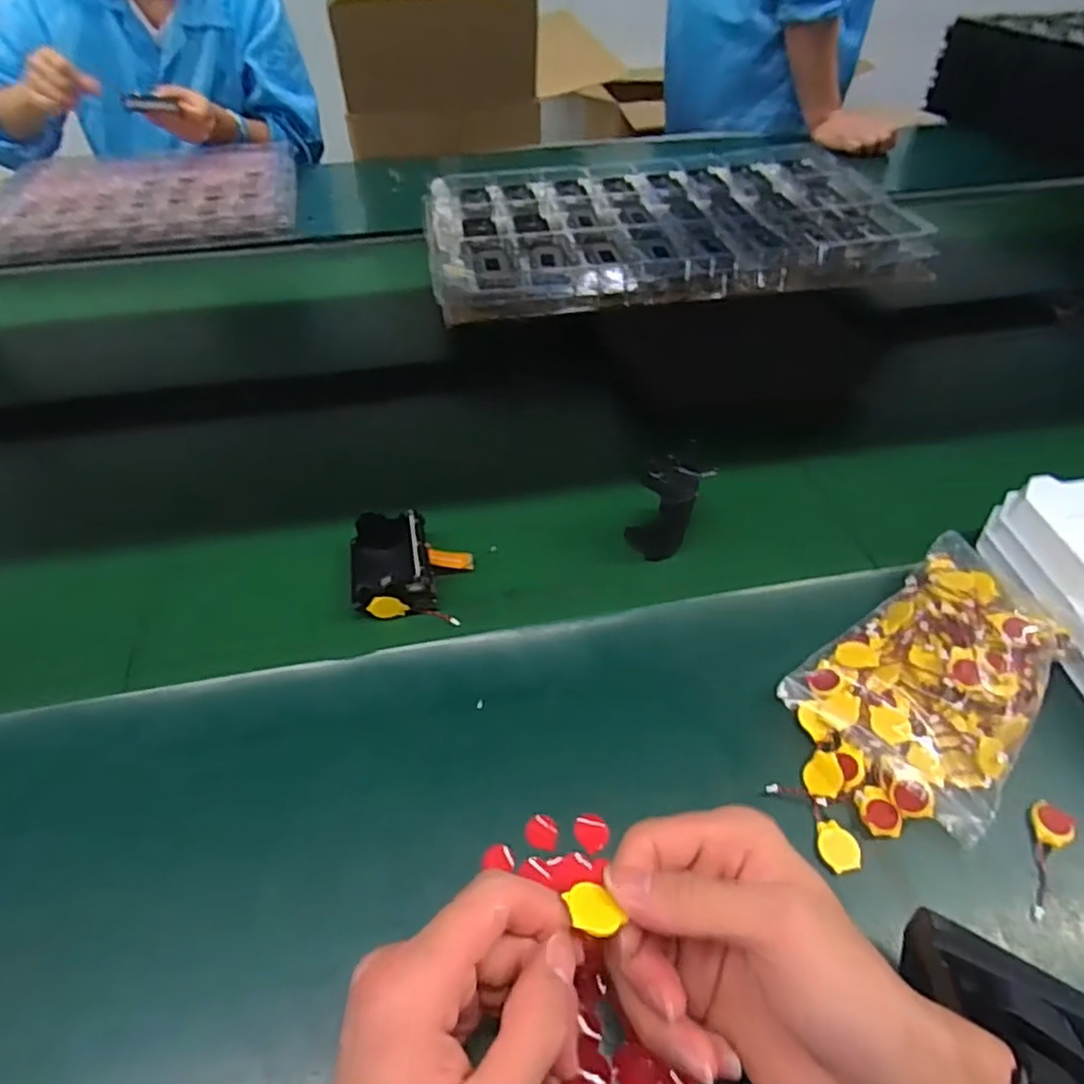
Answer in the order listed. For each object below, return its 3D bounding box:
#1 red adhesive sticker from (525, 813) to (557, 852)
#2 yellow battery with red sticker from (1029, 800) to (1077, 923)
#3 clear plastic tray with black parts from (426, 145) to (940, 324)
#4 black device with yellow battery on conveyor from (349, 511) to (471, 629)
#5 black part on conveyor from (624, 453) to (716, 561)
[{"bbox_3d":[0.000,0.150,0.346,0.017,0.004,0.017,18,50,16],"label":"red adhesive sticker"},{"bbox_3d":[0.256,0.158,0.340,0.020,0.005,0.067,29,54,25],"label":"yellow battery with red sticker"},{"bbox_3d":[0.136,-0.368,0.760,0.533,0.043,0.336,-10,48,-9],"label":"clear plastic tray with black parts"},{"bbox_3d":[-0.091,0.014,0.450,0.083,0.034,0.081,-1,47,-1],"label":"black device with yellow battery on conveyor"},{"bbox_3d":[0.087,-0.025,0.470,0.048,0.067,0.051,18,50,16],"label":"black part on conveyor"}]

